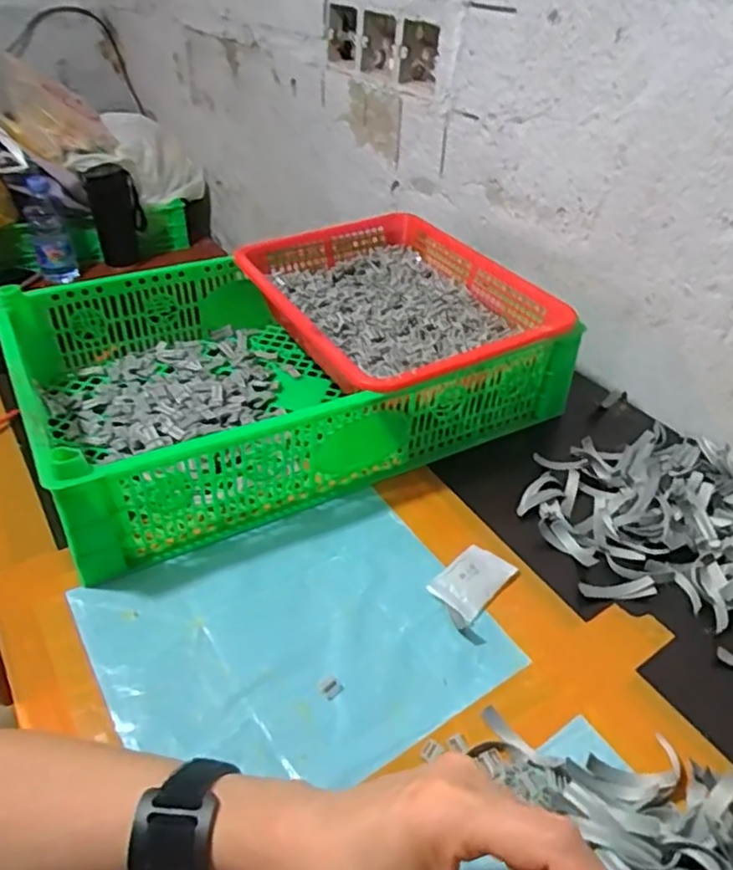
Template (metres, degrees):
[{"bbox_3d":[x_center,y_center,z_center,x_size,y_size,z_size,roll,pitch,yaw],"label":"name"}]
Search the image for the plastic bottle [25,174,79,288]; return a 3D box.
[{"bbox_3d":[-0.625,-0.403,1.281,0.066,0.179,0.065,-17,10,-23],"label":"plastic bottle"}]

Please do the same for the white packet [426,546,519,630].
[{"bbox_3d":[0.077,0.108,0.483,0.039,0.012,0.072,30,45,31],"label":"white packet"}]

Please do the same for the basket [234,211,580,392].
[{"bbox_3d":[0.031,-0.130,0.672,0.252,0.070,0.308,-17,42,-24],"label":"basket"}]

